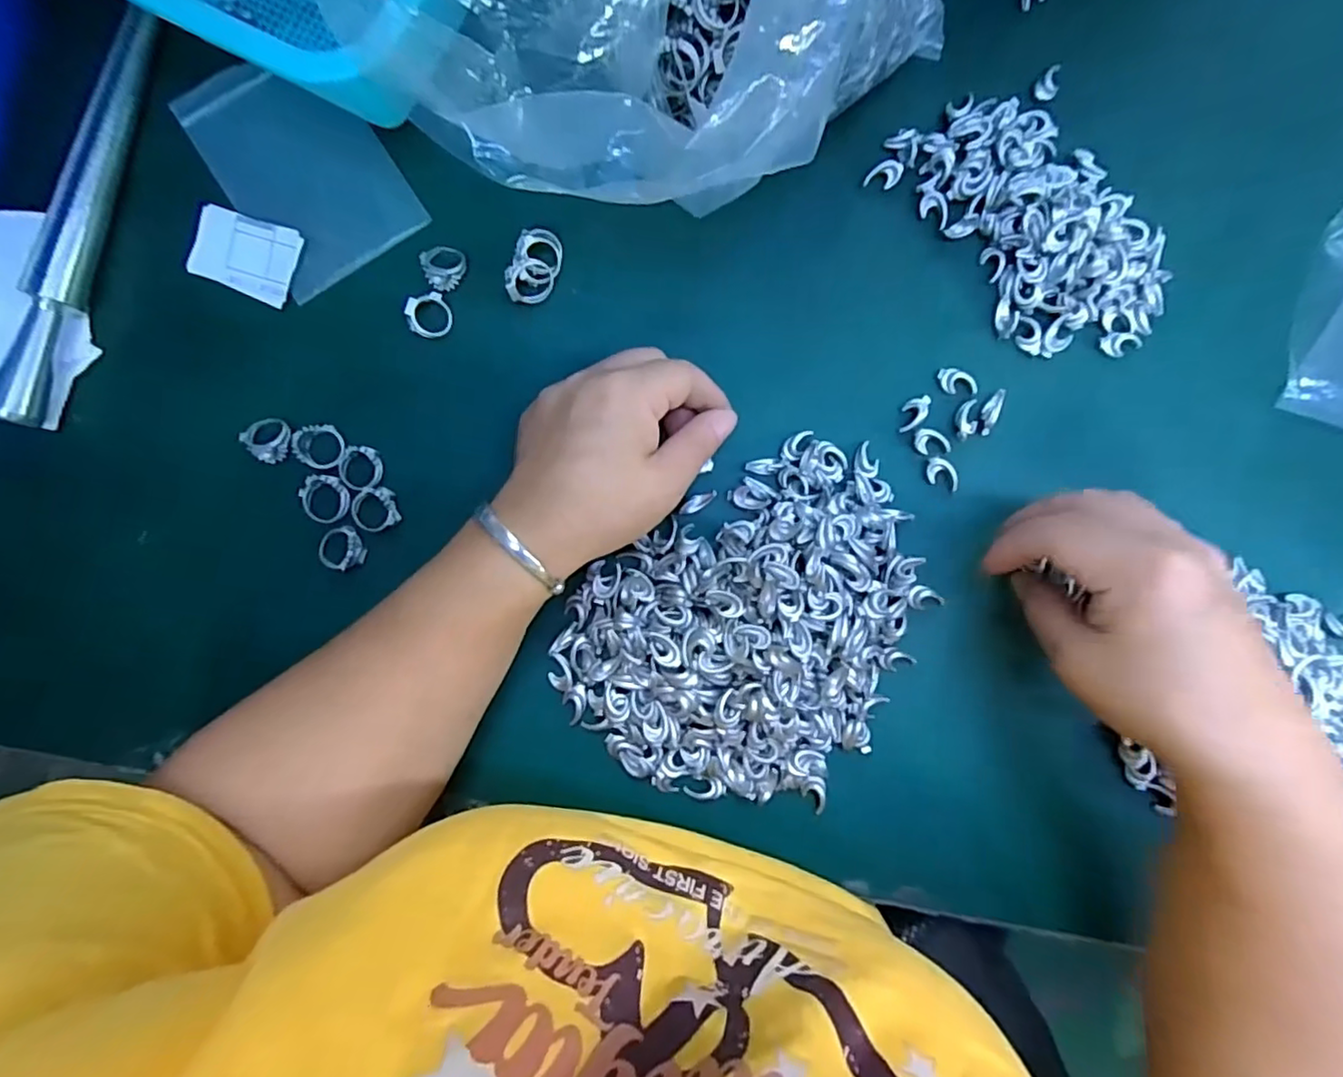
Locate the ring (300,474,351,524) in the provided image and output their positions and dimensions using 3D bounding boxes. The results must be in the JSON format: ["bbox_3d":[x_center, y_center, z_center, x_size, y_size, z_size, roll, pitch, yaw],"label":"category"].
[{"bbox_3d":[-0.172,-0.020,0.307,0.021,0.009,0.023,0,87,0],"label":"ring"}]

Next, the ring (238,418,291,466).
[{"bbox_3d":[-0.201,-0.049,0.308,0.021,0.017,0.022,0,87,0],"label":"ring"}]

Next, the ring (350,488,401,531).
[{"bbox_3d":[-0.150,-0.014,0.307,0.022,0.006,0.021,0,87,0],"label":"ring"}]

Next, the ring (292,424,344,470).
[{"bbox_3d":[-0.176,-0.046,0.311,0.023,0.010,0.022,0,87,0],"label":"ring"}]

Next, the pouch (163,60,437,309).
[{"bbox_3d":[-0.194,-0.198,0.322,0.080,0.006,0.131,-33,88,-1],"label":"pouch"}]

